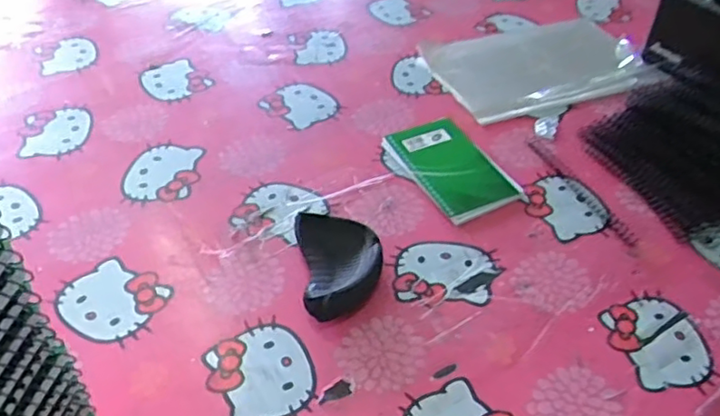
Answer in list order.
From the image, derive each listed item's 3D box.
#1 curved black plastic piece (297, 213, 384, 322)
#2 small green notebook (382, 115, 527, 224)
[{"bbox_3d":[-0.015,0.047,0.518,0.065,0.023,0.097,-5,45,-8],"label":"curved black plastic piece"},{"bbox_3d":[0.091,-0.042,0.625,0.082,0.015,0.138,-21,49,-22],"label":"small green notebook"}]

